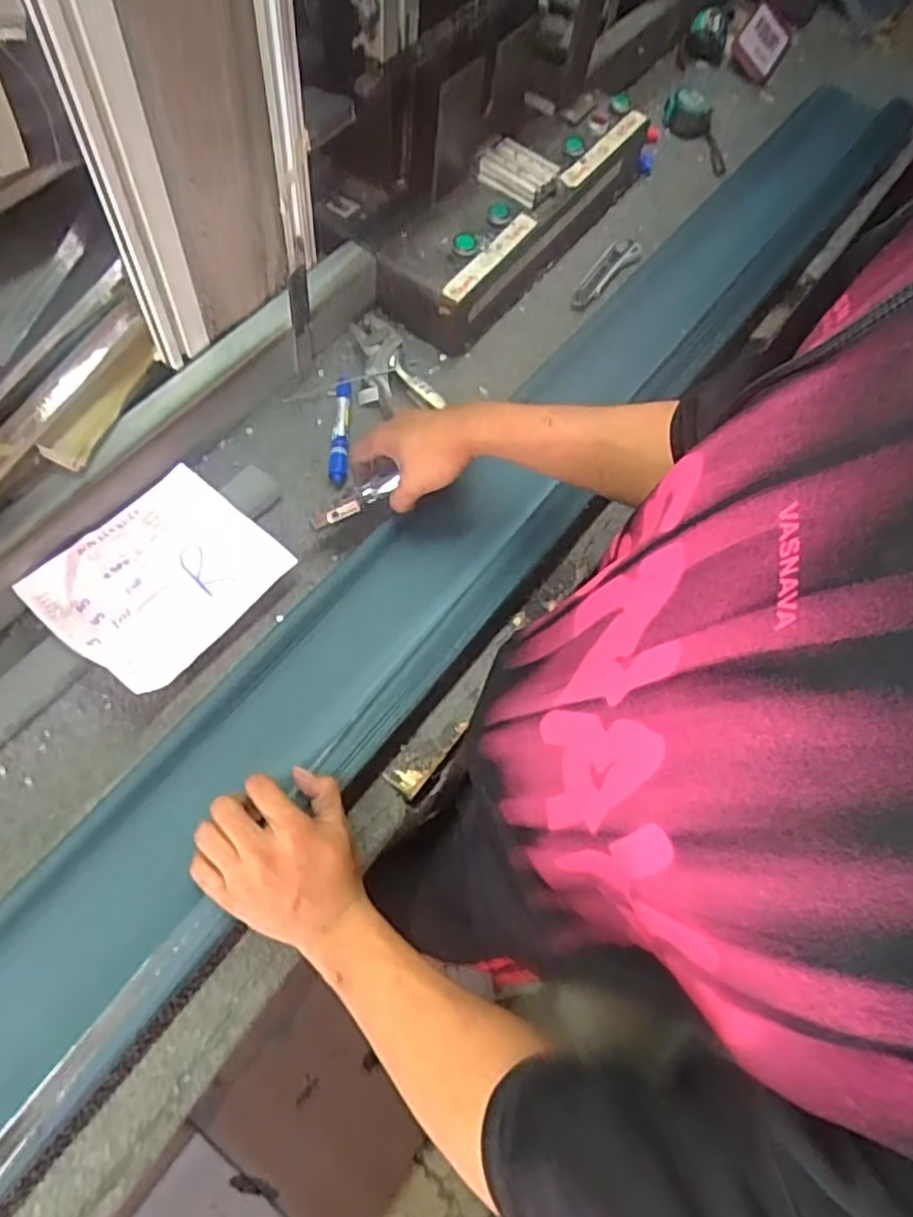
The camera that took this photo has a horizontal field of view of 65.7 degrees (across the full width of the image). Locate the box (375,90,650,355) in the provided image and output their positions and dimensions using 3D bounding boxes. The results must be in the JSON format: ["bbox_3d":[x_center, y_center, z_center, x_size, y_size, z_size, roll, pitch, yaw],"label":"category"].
[{"bbox_3d":[0.073,-0.503,0.885,0.132,0.117,0.438,36,67,11],"label":"box"}]

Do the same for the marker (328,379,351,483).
[{"bbox_3d":[-0.125,-0.191,0.760,0.020,0.020,0.131,1,66,-6],"label":"marker"}]

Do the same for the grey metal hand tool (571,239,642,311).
[{"bbox_3d":[0.193,-0.433,0.910,0.040,0.009,0.147,34,67,9],"label":"grey metal hand tool"}]

